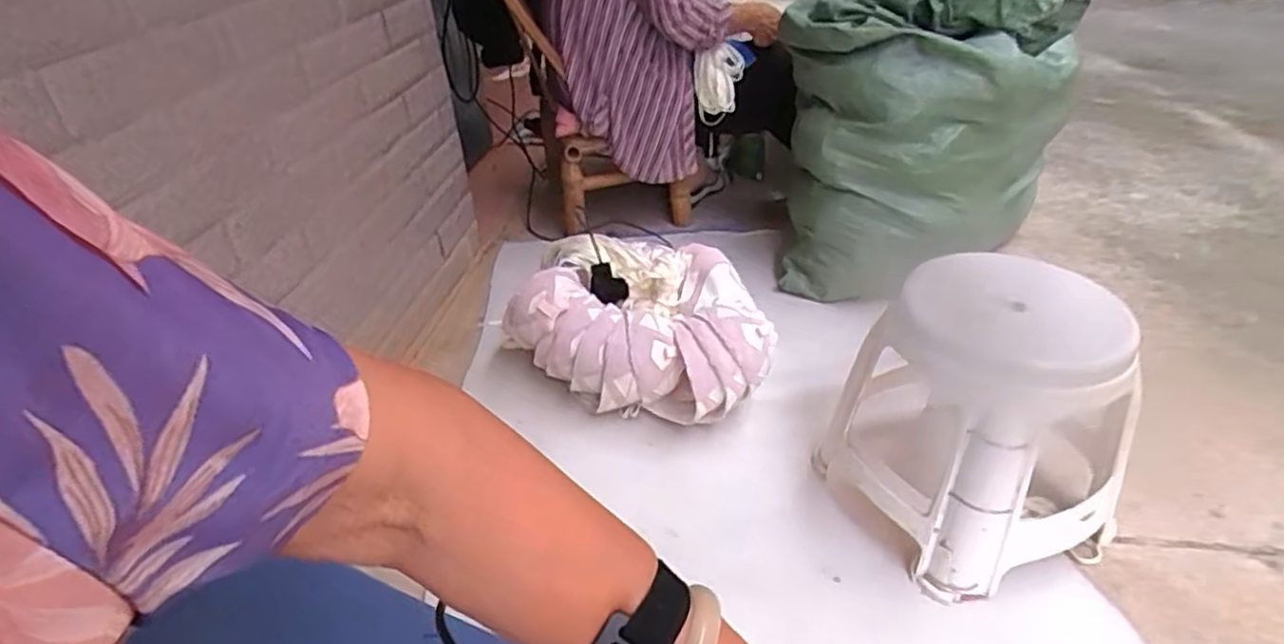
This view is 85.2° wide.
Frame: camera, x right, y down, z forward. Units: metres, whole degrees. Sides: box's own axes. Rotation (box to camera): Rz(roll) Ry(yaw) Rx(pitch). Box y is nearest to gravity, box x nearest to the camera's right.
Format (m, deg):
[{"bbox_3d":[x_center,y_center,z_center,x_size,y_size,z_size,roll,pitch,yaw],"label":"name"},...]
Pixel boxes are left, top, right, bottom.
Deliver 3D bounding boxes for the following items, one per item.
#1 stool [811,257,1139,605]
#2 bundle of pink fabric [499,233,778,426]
[{"bbox_3d":[0.421,0.109,0.876,0.285,0.325,0.301,-17,35,-18],"label":"stool"},{"bbox_3d":[-0.001,0.012,1.148,0.436,0.184,0.326,7,35,16],"label":"bundle of pink fabric"}]

